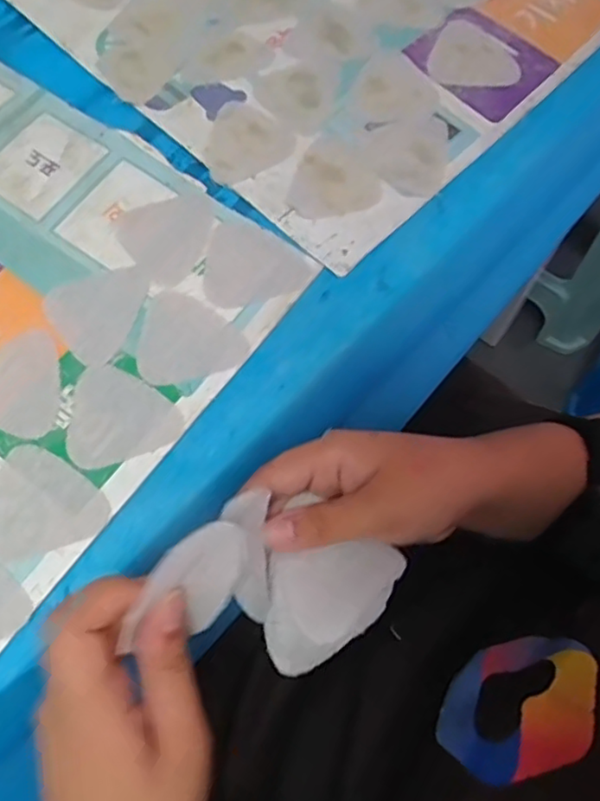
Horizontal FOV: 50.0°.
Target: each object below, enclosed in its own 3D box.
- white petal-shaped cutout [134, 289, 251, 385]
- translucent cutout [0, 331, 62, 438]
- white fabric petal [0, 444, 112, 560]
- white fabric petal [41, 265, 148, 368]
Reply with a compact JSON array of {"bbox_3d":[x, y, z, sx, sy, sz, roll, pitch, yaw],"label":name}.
[{"bbox_3d":[-0.068,-0.034,0.370,0.066,0.004,0.055,39,74,14],"label":"white petal-shaped cutout"},{"bbox_3d":[-0.156,-0.012,0.361,0.057,0.004,0.058,22,70,9],"label":"translucent cutout"},{"bbox_3d":[-0.136,0.056,0.332,0.064,0.004,0.055,35,73,13],"label":"white fabric petal"},{"bbox_3d":[-0.113,-0.054,0.371,0.060,0.004,0.054,-40,73,-14],"label":"white fabric petal"}]

